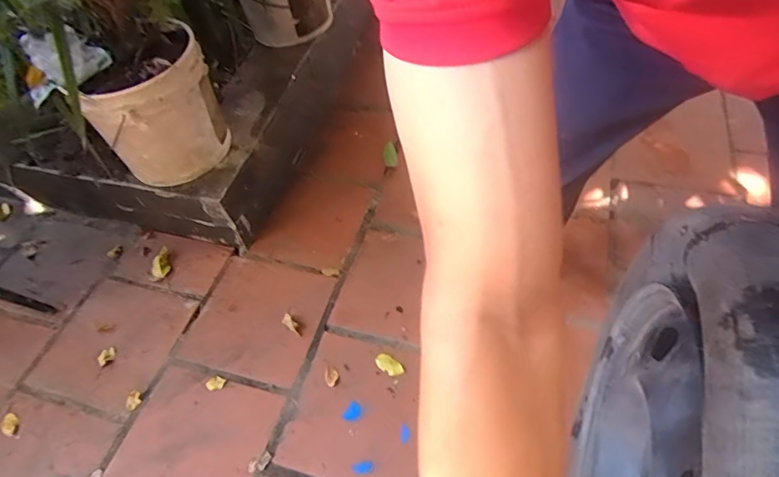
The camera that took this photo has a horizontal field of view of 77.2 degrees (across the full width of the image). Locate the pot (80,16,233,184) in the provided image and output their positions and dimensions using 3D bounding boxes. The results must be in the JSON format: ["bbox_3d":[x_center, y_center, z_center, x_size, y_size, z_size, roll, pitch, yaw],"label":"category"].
[{"bbox_3d":[-0.530,-0.296,1.142,0.259,0.287,0.247,-3,53,4],"label":"pot"}]

